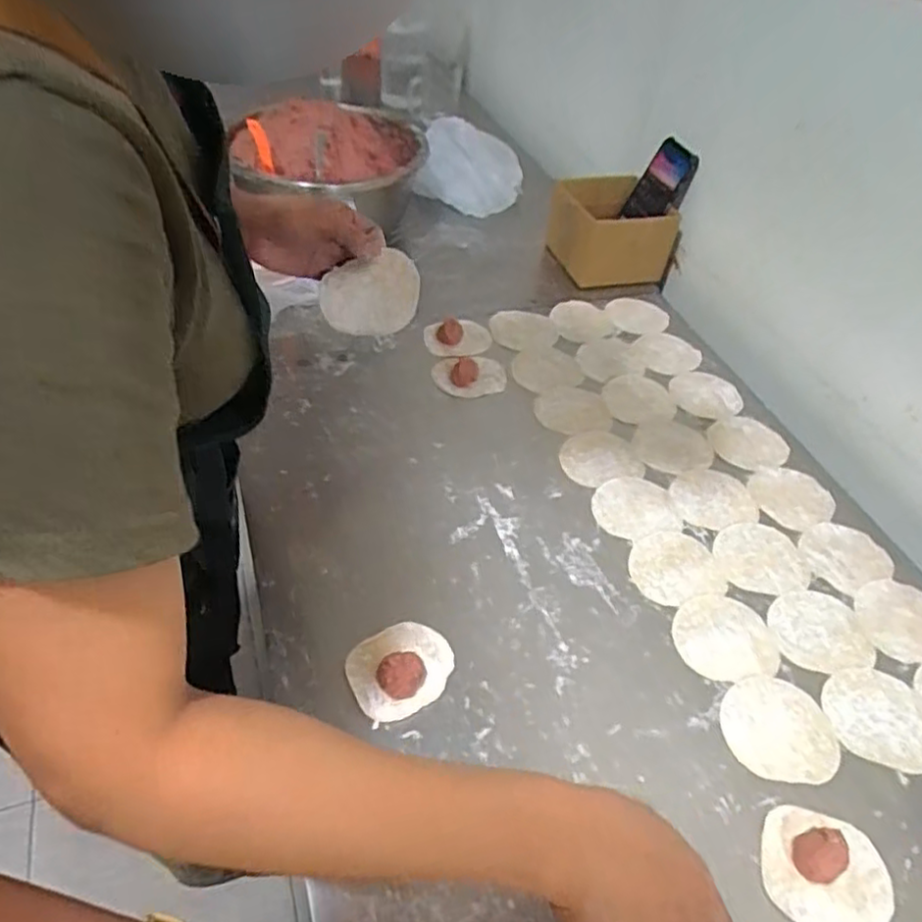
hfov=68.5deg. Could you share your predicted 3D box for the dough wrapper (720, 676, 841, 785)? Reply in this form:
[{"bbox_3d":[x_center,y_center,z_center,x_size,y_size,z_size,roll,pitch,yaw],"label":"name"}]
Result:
[{"bbox_3d":[0.249,0.209,0.531,0.086,0.004,0.080,2,49,-3],"label":"dough wrapper"}]

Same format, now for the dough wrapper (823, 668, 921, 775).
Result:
[{"bbox_3d":[0.335,0.207,0.545,0.081,0.004,0.082,3,46,-3],"label":"dough wrapper"}]

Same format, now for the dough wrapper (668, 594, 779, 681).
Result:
[{"bbox_3d":[0.226,0.151,0.585,0.086,0.004,0.078,-7,50,-11],"label":"dough wrapper"}]

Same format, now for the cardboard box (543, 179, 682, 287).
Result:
[{"bbox_3d":[0.208,-0.331,0.972,0.142,0.100,0.137,-12,51,-14],"label":"cardboard box"}]

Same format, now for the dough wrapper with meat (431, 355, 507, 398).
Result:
[{"bbox_3d":[0.011,-0.101,0.786,0.084,0.015,0.063,-3,49,-7],"label":"dough wrapper with meat"}]

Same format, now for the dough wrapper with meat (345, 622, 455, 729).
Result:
[{"bbox_3d":[-0.047,0.161,0.537,0.083,0.020,0.069,-19,53,-20],"label":"dough wrapper with meat"}]

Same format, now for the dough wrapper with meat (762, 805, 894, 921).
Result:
[{"bbox_3d":[0.250,0.275,0.457,0.084,0.022,0.073,14,49,8],"label":"dough wrapper with meat"}]

